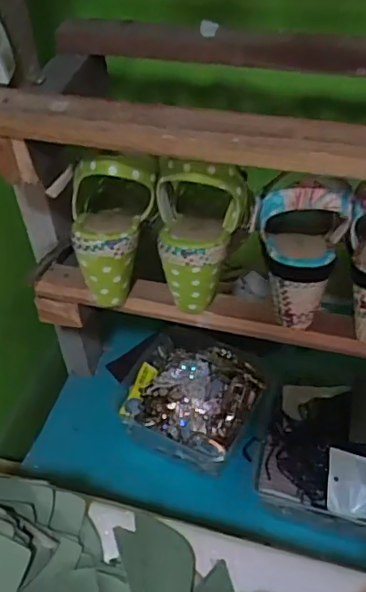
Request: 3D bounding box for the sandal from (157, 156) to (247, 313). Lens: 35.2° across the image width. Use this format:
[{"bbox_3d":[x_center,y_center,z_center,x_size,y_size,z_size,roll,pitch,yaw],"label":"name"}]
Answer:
[{"bbox_3d":[0.017,-0.060,0.519,0.075,0.133,0.079,0,44,2],"label":"sandal"}]

